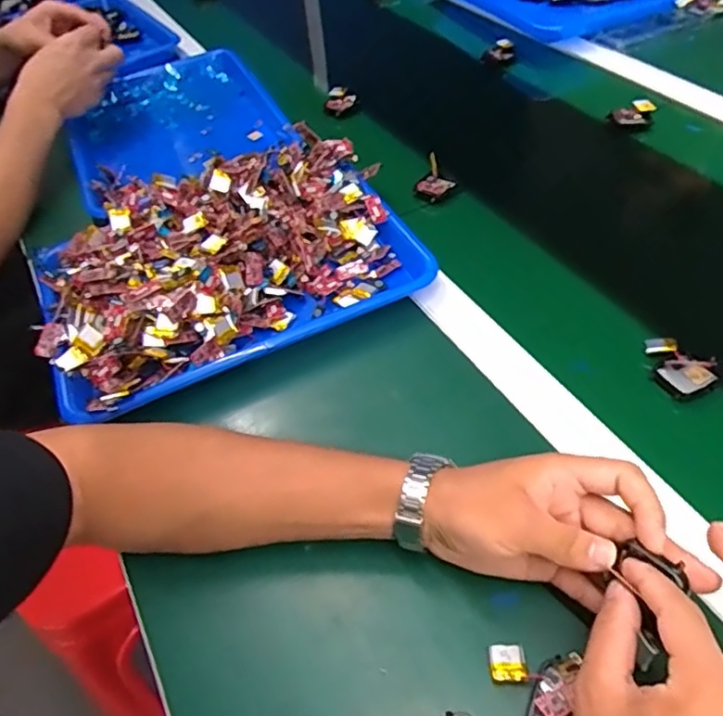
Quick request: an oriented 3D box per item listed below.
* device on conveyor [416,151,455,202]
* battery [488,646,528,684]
[{"bbox_3d":[0.080,-0.192,0.663,0.035,0.031,0.040,29,58,30],"label":"device on conveyor"},{"bbox_3d":[0.082,0.170,0.346,0.019,0.004,0.020,-6,48,3],"label":"battery"}]

